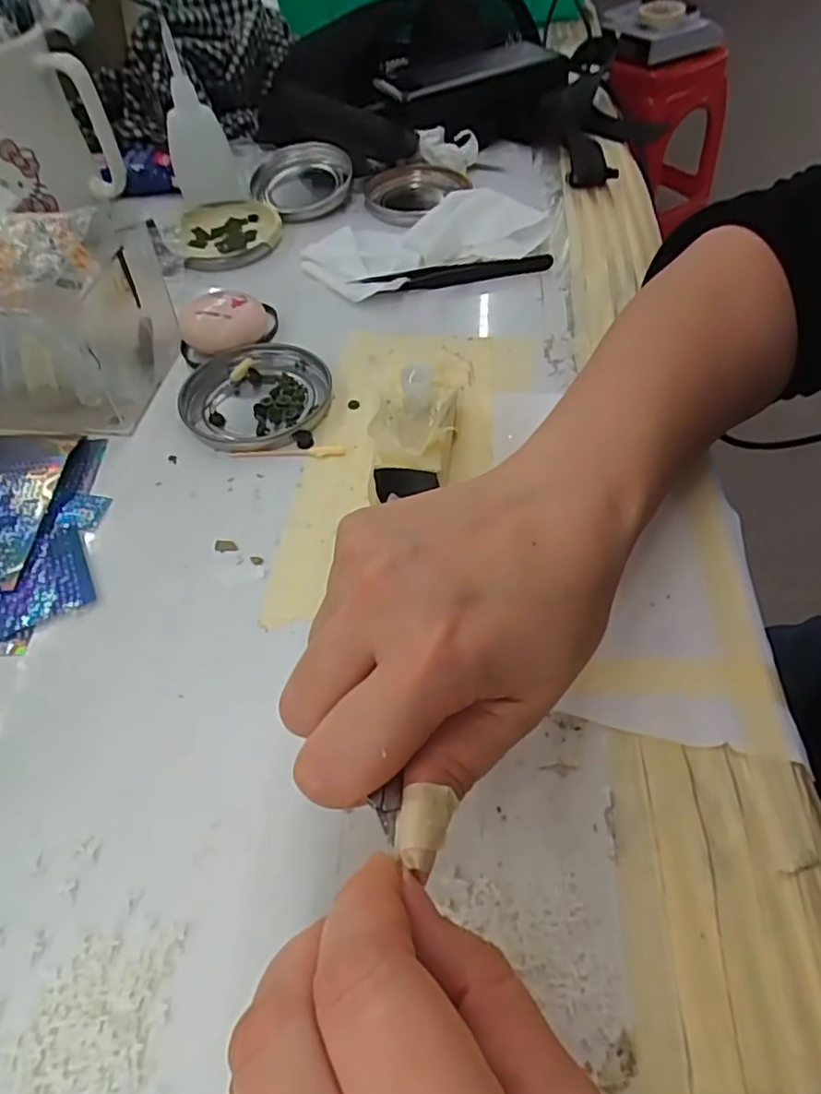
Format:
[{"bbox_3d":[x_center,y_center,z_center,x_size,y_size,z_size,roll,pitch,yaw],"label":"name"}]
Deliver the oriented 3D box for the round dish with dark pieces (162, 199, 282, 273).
[{"bbox_3d":[-0.132,-0.223,0.450,0.078,0.010,0.081,-2,53,2],"label":"round dish with dark pieces"}]

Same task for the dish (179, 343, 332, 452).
[{"bbox_3d":[-0.082,-0.081,0.342,0.078,0.009,0.076,-2,53,2],"label":"dish"}]

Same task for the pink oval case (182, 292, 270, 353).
[{"bbox_3d":[-0.108,-0.127,0.367,0.046,0.024,0.036,-10,53,-4],"label":"pink oval case"}]

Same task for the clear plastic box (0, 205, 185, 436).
[{"bbox_3d":[-0.227,-0.118,0.338,0.178,0.070,0.094,2,53,4],"label":"clear plastic box"}]

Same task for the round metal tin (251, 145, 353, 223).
[{"bbox_3d":[-0.082,-0.281,0.483,0.066,0.019,0.082,-30,57,-18],"label":"round metal tin"}]

